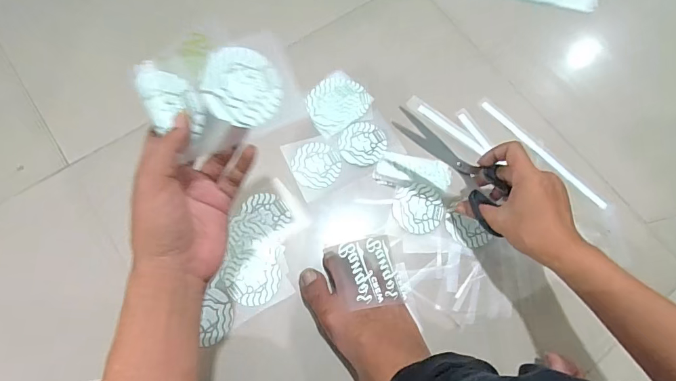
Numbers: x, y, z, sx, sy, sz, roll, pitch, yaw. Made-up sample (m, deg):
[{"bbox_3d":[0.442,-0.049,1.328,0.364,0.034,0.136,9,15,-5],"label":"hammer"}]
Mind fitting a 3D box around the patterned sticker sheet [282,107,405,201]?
[{"bbox_3d":[0.008,-0.055,0.600,0.153,0.006,0.088,-25,74,-12],"label":"patterned sticker sheet"}]

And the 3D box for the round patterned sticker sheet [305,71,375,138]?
[{"bbox_3d":[-0.004,-0.129,0.624,0.092,0.005,0.078,-39,77,-15],"label":"round patterned sticker sheet"}]

